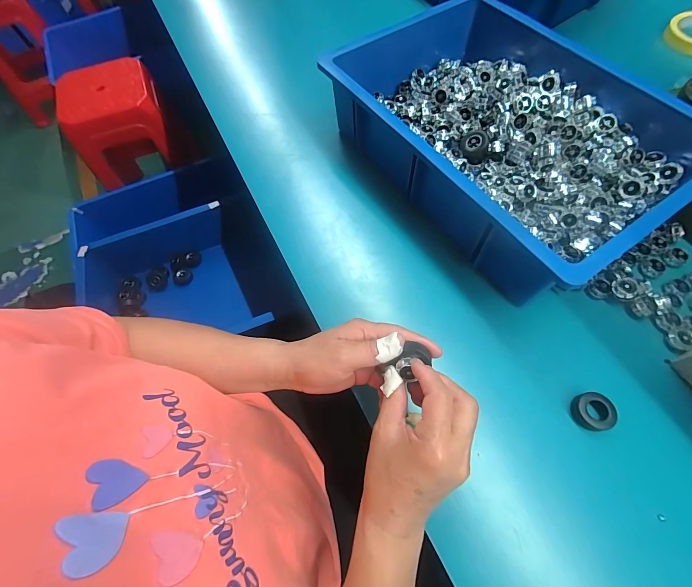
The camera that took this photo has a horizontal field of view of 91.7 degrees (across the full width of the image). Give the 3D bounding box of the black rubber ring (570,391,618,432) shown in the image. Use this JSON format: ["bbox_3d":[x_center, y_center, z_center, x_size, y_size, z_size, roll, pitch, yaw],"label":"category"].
[{"bbox_3d":[0.255,0.122,0.346,0.036,0.016,0.036,0,67,1],"label":"black rubber ring"}]

